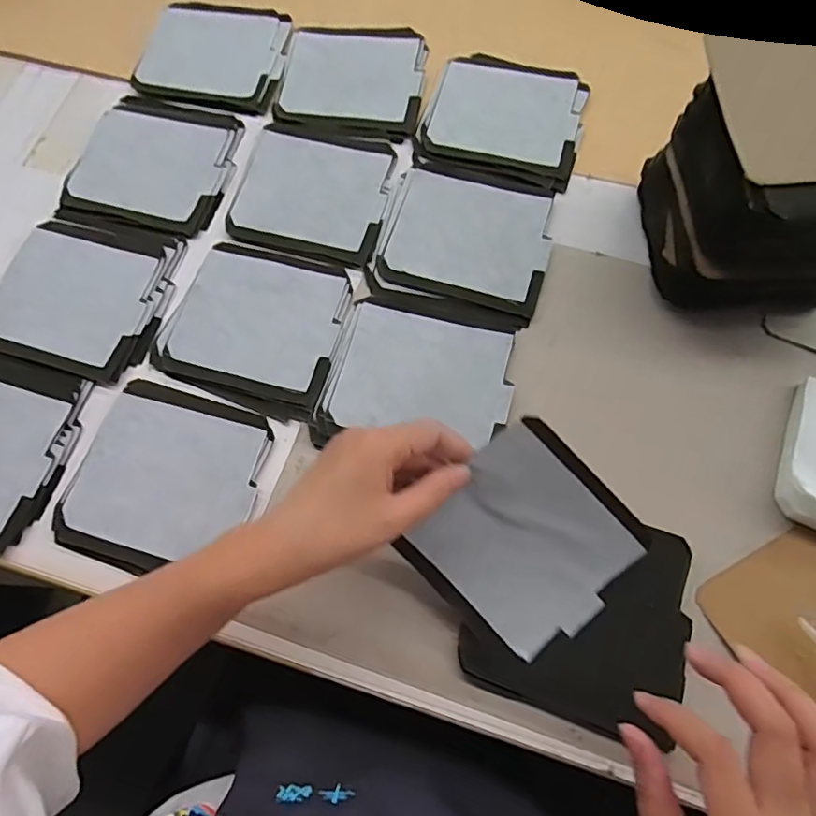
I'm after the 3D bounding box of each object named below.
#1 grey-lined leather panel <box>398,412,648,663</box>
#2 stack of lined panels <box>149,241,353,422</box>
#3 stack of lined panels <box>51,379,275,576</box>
[{"bbox_3d":[0.075,0.086,0.354,0.125,0.014,0.120,43,103,-9],"label":"grey-lined leather panel"},{"bbox_3d":[-0.123,-0.071,0.471,0.143,0.009,0.139,20,72,9],"label":"stack of lined panels"},{"bbox_3d":[-0.180,0.050,0.417,0.136,0.011,0.133,15,71,8],"label":"stack of lined panels"}]

